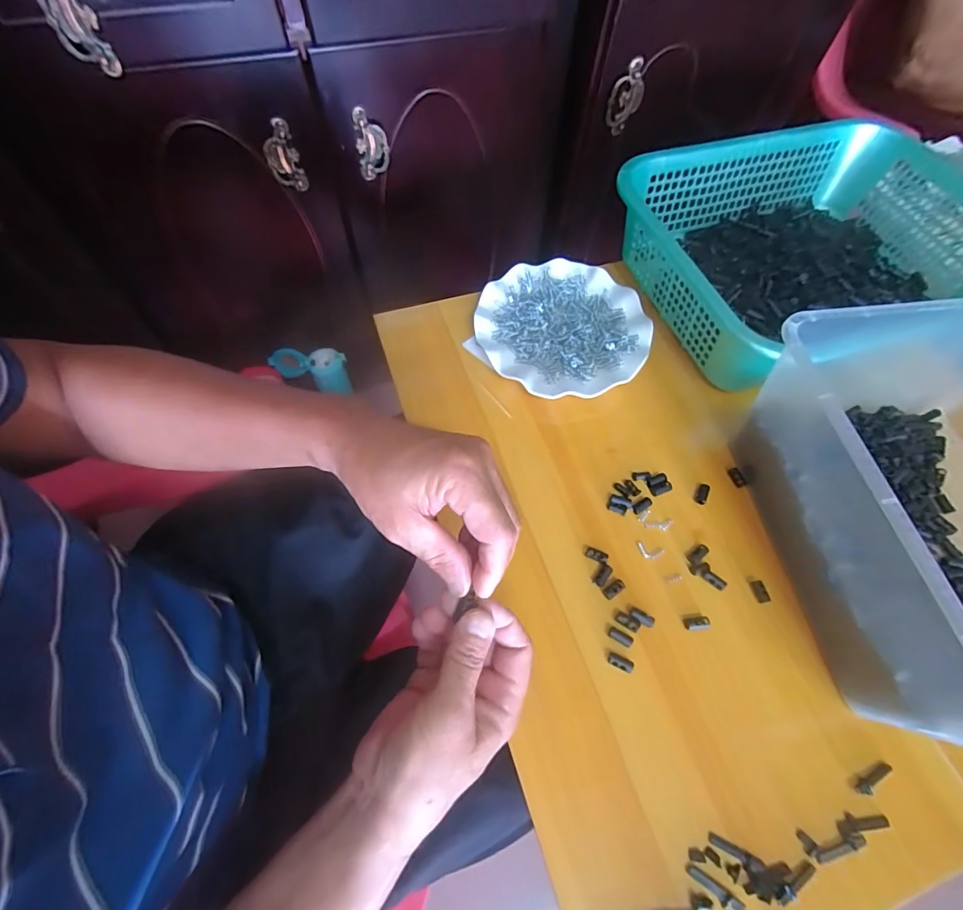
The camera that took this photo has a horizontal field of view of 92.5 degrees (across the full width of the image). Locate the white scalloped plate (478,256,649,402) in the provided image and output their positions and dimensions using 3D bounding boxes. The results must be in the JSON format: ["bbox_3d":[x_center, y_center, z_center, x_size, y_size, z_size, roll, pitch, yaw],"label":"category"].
[{"bbox_3d":[0.087,-0.137,0.498,0.174,0.028,0.175,1,62,-2],"label":"white scalloped plate"}]

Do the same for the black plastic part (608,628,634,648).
[{"bbox_3d":[0.109,0.142,0.360,0.020,0.004,0.009,29,65,12],"label":"black plastic part"}]

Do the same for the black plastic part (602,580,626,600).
[{"bbox_3d":[0.110,0.111,0.380,0.020,0.004,0.009,-32,68,-17],"label":"black plastic part"}]

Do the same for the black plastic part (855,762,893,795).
[{"bbox_3d":[0.276,0.226,0.322,0.033,0.008,0.007,-23,66,-14],"label":"black plastic part"}]

